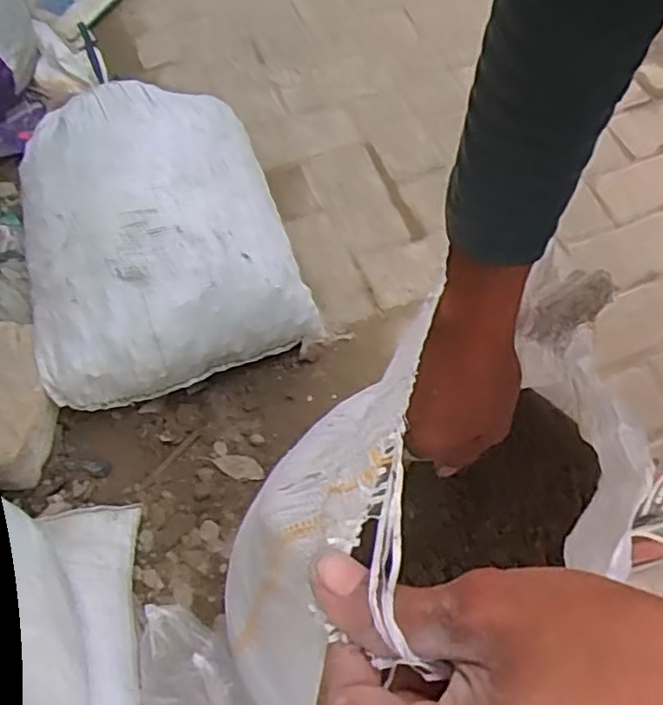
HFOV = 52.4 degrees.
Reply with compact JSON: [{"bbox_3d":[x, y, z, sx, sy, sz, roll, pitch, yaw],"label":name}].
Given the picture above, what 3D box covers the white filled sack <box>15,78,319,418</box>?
[{"bbox_3d":[-0.251,-0.165,0.933,0.362,0.161,0.413,-21,63,-13],"label":"white filled sack"}]

